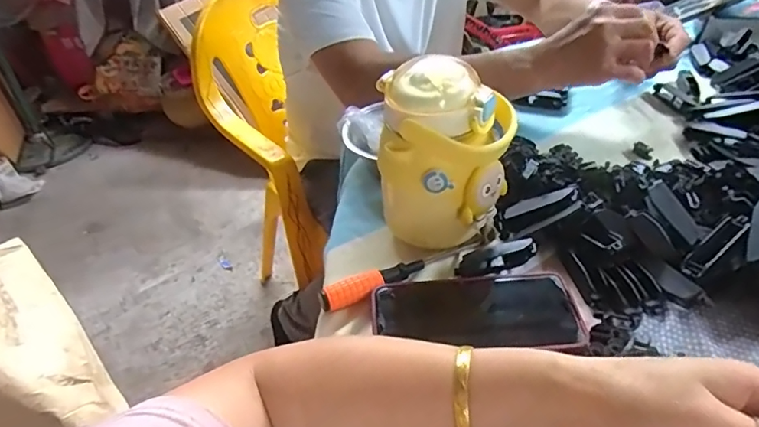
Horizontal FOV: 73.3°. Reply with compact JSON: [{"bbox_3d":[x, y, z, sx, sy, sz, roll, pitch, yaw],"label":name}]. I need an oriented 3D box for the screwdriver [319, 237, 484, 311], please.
[{"bbox_3d":[0.023,0.047,0.448,0.158,0.021,0.020,-24,43,-21],"label":"screwdriver"}]

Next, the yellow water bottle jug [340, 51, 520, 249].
[{"bbox_3d":[0.048,-0.046,0.441,0.114,0.149,0.091,26,49,33],"label":"yellow water bottle jug"}]

